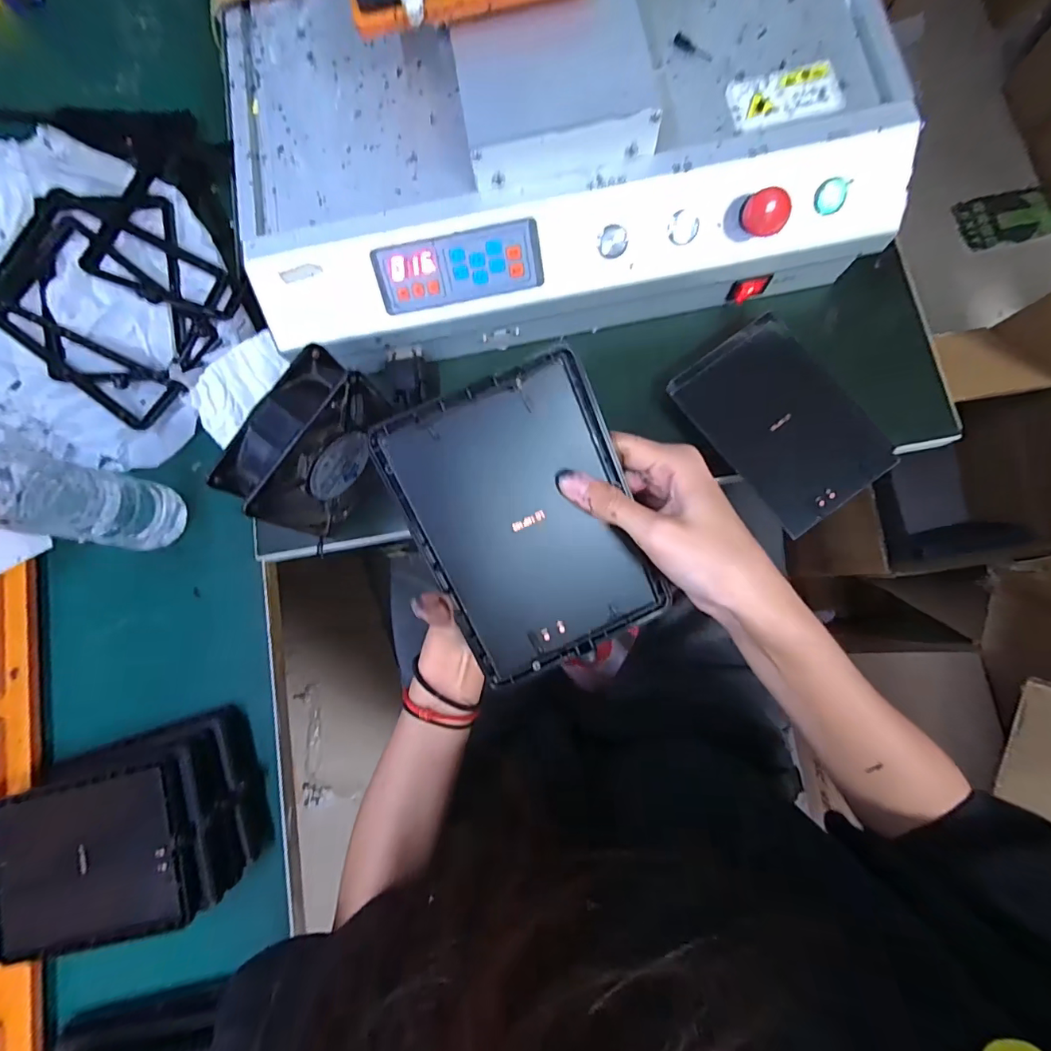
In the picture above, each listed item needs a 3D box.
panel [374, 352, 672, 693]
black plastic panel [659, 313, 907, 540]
[{"bbox_3d":[0.002,0.000,0.267,0.114,0.008,0.158,-25,104,-3],"label":"panel"},{"bbox_3d":[0.204,-0.084,0.379,0.107,0.016,0.155,-35,80,-2],"label":"black plastic panel"}]

